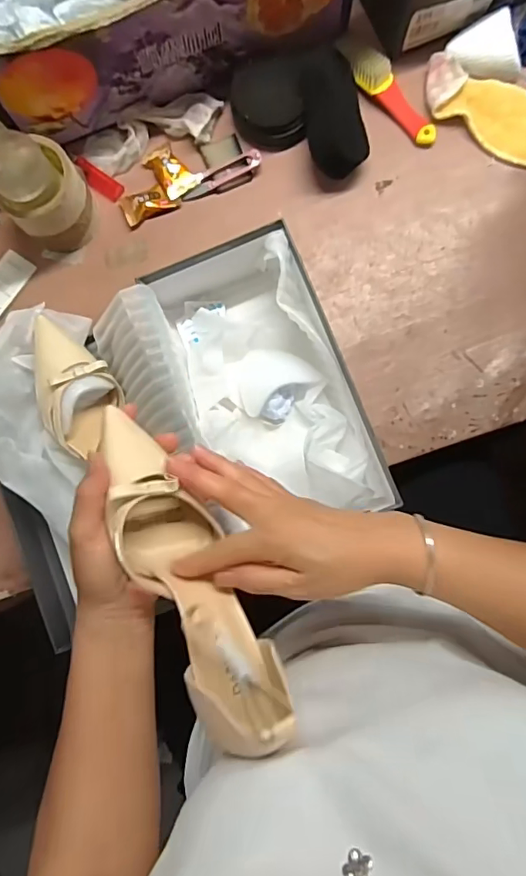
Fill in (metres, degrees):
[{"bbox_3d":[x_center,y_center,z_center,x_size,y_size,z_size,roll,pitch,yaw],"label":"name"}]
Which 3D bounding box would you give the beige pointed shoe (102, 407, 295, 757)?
[{"bbox_3d":[-0.055,0.086,0.344,0.063,0.079,0.238,-37,64,0],"label":"beige pointed shoe"}]

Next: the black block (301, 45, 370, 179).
[{"bbox_3d":[0.079,-0.352,0.559,0.063,0.055,0.124,-10,85,2],"label":"black block"}]

